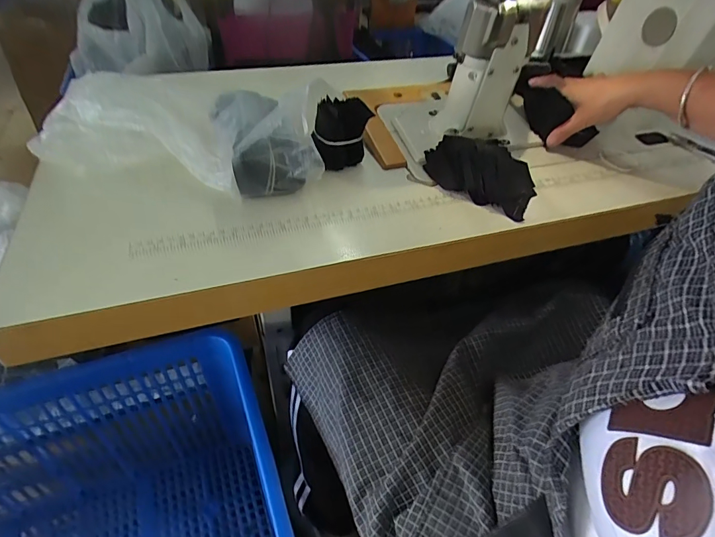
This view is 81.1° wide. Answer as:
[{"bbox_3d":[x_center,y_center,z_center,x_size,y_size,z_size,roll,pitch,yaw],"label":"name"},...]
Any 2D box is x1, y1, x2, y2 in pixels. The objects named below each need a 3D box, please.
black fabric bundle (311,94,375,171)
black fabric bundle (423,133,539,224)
[{"bbox_3d":[-0.024,-0.162,0.524,0.073,0.091,0.047,-9,48,-31],"label":"black fabric bundle"},{"bbox_3d":[0.147,-0.121,0.504,0.135,0.052,0.083,18,45,16],"label":"black fabric bundle"}]

